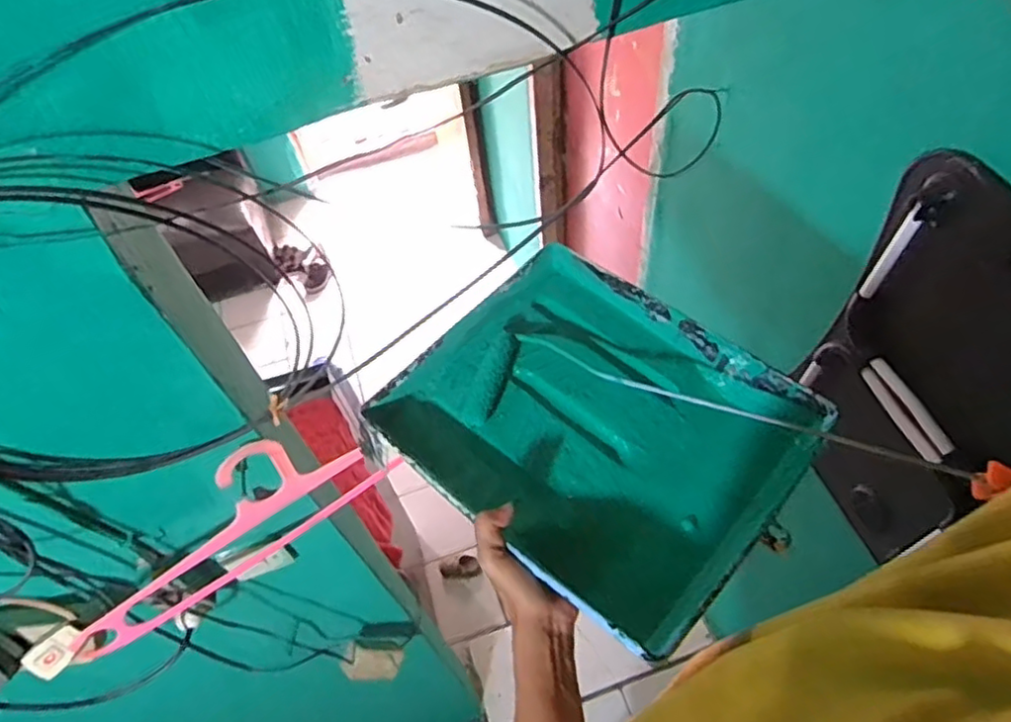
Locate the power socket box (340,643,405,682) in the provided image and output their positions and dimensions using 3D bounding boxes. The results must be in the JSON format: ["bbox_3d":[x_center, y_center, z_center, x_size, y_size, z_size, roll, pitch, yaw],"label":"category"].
[{"bbox_3d":[-0.233,0.542,1.132,0.033,0.121,0.054,-43,47,28],"label":"power socket box"}]

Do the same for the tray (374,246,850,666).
[{"bbox_3d":[0.086,0.062,0.609,0.334,0.073,0.286,35,63,27],"label":"tray"}]

